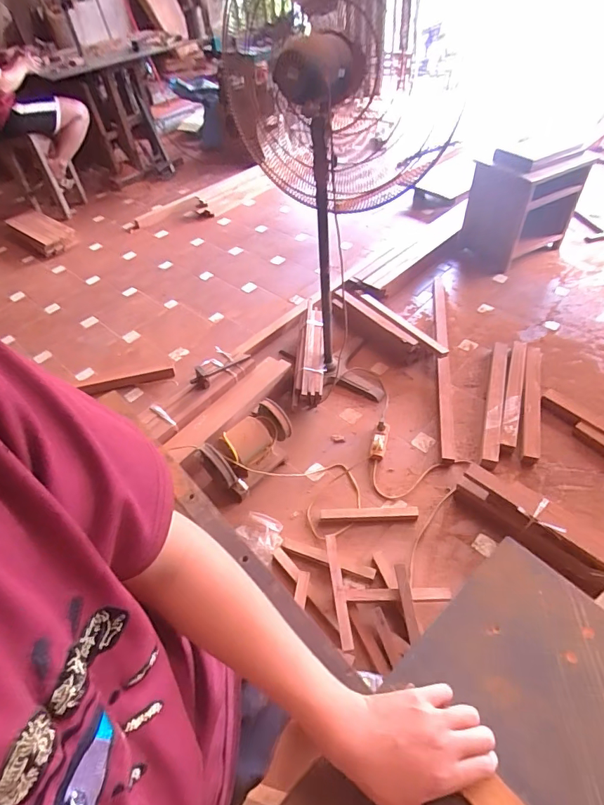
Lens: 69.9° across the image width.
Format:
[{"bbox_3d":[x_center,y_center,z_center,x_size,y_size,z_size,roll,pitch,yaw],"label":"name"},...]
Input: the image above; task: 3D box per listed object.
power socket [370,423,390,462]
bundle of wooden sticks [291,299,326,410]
[{"bbox_3d":[0.300,0.151,1.674,0.057,0.062,0.169,9,52,14],"label":"power socket"},{"bbox_3d":[0.038,-0.255,1.950,0.126,0.094,0.661,-1,50,6],"label":"bundle of wooden sticks"}]

